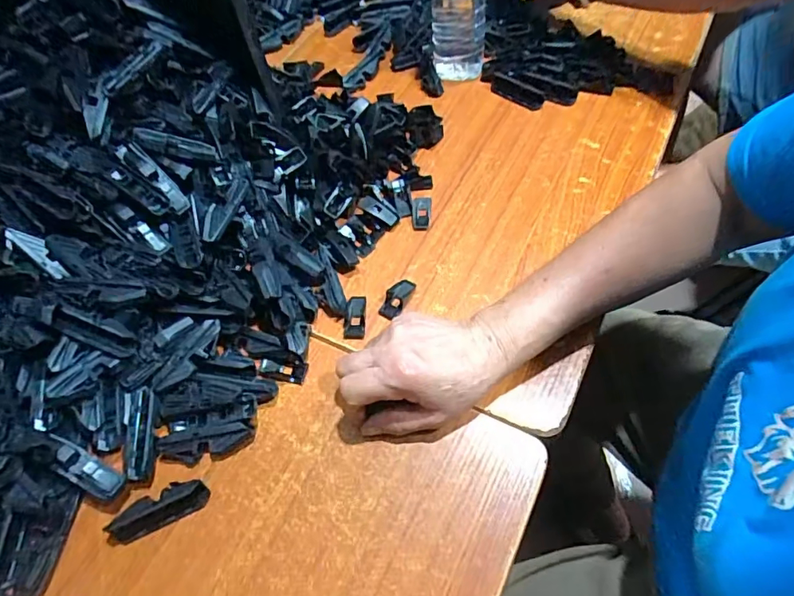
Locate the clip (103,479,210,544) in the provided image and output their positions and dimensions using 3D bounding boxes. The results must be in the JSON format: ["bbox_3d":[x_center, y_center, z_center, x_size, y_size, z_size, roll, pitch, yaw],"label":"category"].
[{"bbox_3d":[-0.178,0.156,0.367,0.075,0.024,0.026,-24,58,-10],"label":"clip"}]

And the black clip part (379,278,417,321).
[{"bbox_3d":[0.000,0.000,0.451,0.020,0.006,0.041,23,62,19],"label":"black clip part"}]

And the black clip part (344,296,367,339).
[{"bbox_3d":[-0.038,0.017,0.444,0.018,0.008,0.043,-2,57,5],"label":"black clip part"}]

